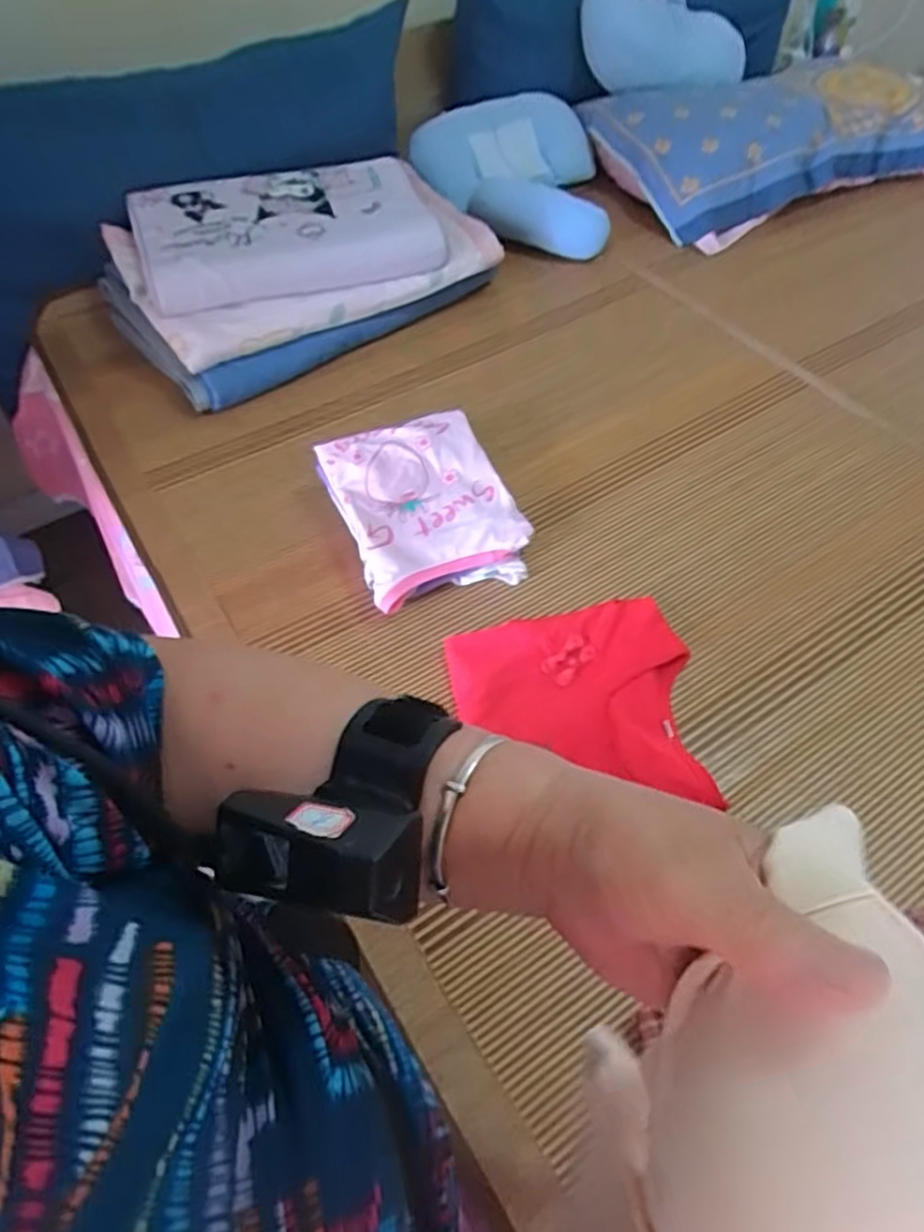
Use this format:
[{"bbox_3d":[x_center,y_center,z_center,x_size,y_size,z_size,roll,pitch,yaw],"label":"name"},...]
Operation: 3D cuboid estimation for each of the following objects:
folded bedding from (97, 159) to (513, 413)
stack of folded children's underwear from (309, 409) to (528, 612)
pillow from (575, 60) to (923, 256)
[{"bbox_3d":[-0.249,-0.542,1.112,0.511,0.168,0.326,-32,57,-19],"label":"folded bedding"},{"bbox_3d":[-0.044,-0.130,0.855,0.193,0.071,0.235,-19,54,-11],"label":"stack of folded children's underwear"},{"bbox_3d":[0.601,-0.889,1.345,0.653,0.140,0.390,-19,54,-11],"label":"pillow"}]

